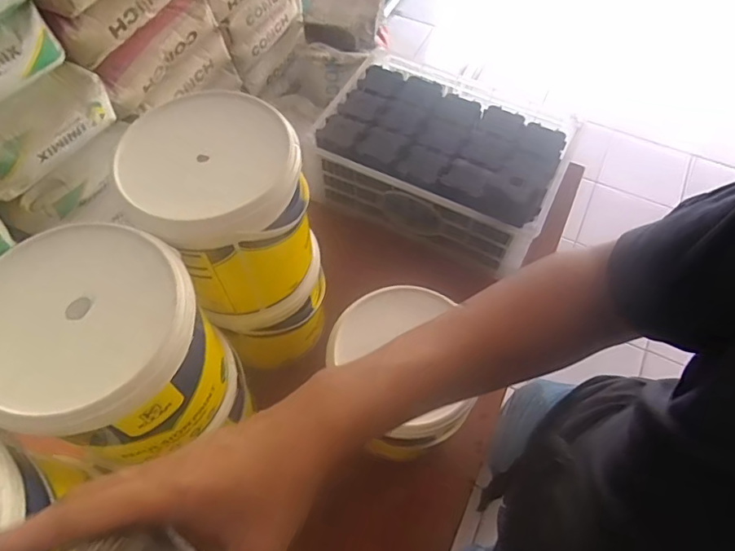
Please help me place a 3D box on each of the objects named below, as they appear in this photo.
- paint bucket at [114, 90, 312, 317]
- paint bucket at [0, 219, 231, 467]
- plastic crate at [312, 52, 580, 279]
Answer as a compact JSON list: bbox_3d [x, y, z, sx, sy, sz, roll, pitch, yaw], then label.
[{"bbox_3d":[-0.154,-0.075,0.572,0.166,0.183,0.158,0,60,-1],"label":"paint bucket"},{"bbox_3d":[-0.238,0.074,0.485,0.161,0.163,0.169,0,60,-1],"label":"paint bucket"},{"bbox_3d":[0.133,-0.219,0.909,0.389,0.165,0.279,25,63,13],"label":"plastic crate"}]

